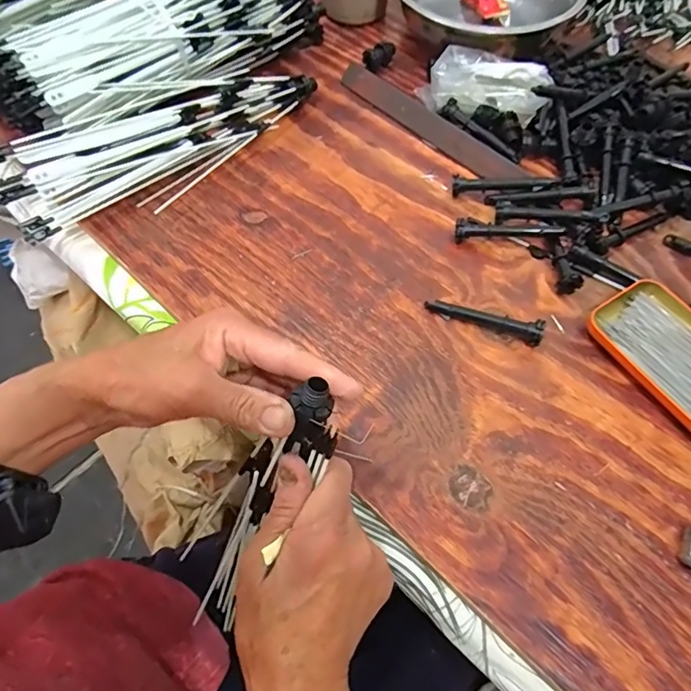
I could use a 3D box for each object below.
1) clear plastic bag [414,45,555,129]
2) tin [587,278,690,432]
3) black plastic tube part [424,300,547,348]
[{"bbox_3d":[0.141,-0.264,0.514,0.126,0.042,0.063,20,63,11],"label":"clear plastic bag"},{"bbox_3d":[0.260,0.012,0.378,0.081,0.016,0.140,-28,65,-15],"label":"tin"},{"bbox_3d":[0.110,-0.022,0.399,0.092,0.018,0.014,20,63,11],"label":"black plastic tube part"}]

